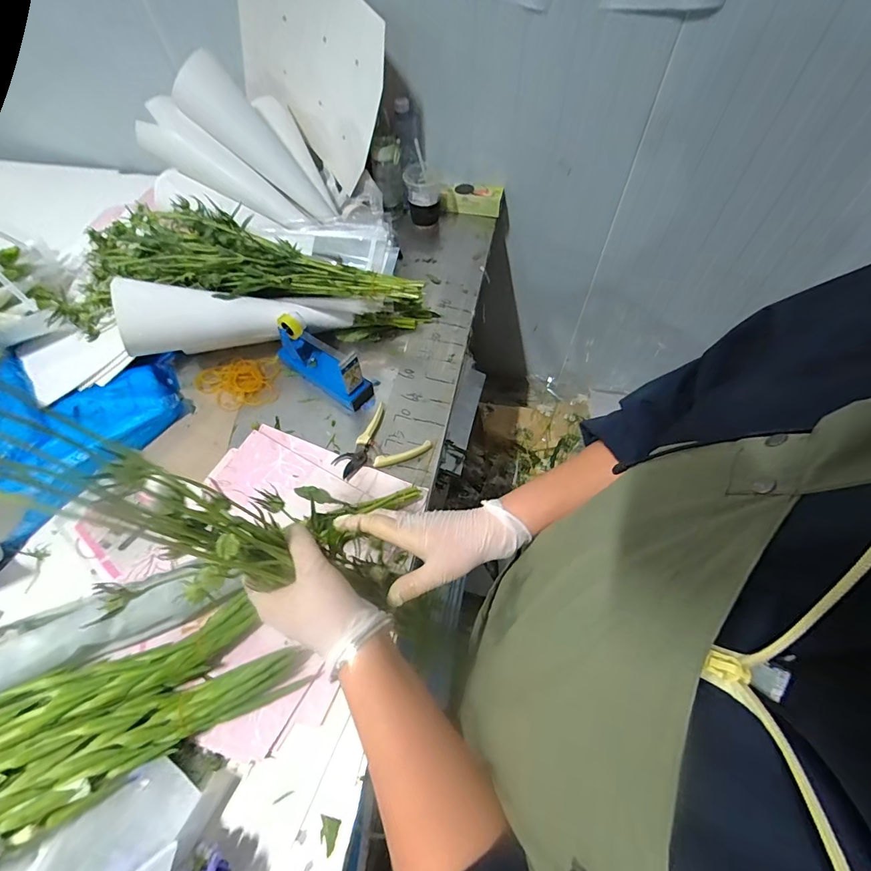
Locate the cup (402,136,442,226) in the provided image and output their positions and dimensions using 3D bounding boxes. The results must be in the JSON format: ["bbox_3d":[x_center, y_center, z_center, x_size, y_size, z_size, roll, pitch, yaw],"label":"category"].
[{"bbox_3d":[-0.029,-0.567,0.965,0.082,0.167,0.081,-1,60,1],"label":"cup"}]

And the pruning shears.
[{"bbox_3d":[-0.106,0.021,0.742,0.144,0.018,0.129,-40,66,-19],"label":"pruning shears"}]

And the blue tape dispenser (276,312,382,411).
[{"bbox_3d":[-0.210,-0.147,0.772,0.197,0.124,0.071,31,65,18],"label":"blue tape dispenser"}]

